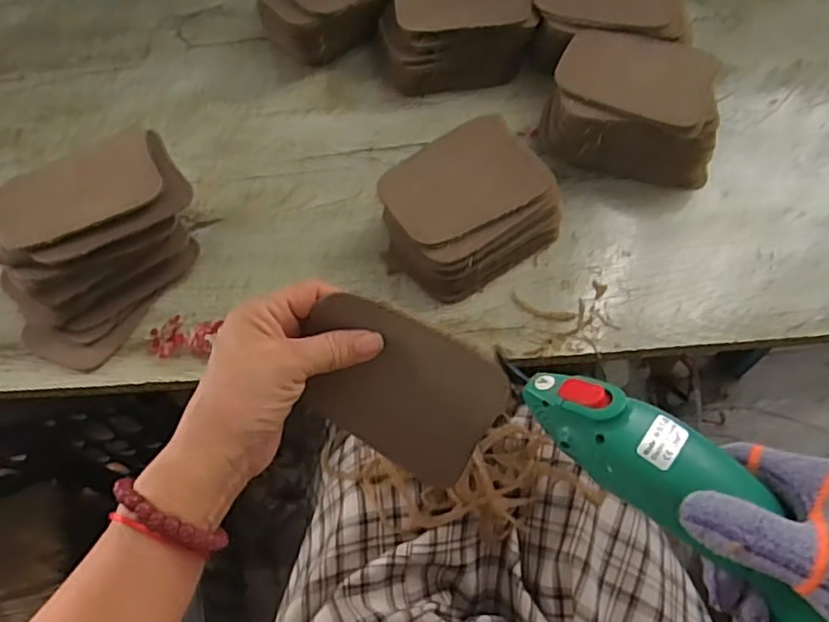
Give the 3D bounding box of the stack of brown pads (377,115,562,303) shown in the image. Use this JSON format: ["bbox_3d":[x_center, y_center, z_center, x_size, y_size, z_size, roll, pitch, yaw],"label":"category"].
[{"bbox_3d":[0.040,-0.079,0.498,0.129,0.051,0.106,-35,65,-14],"label":"stack of brown pads"}]

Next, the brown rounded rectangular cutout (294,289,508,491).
[{"bbox_3d":[-0.011,0.045,0.353,0.108,0.005,0.080,27,110,10],"label":"brown rounded rectangular cutout"}]

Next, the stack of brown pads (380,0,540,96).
[{"bbox_3d":[0.039,-0.266,0.595,0.142,0.058,0.107,-11,61,-2],"label":"stack of brown pads"}]

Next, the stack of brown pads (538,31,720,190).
[{"bbox_3d":[0.181,-0.169,0.530,0.138,0.063,0.105,12,63,10],"label":"stack of brown pads"}]

